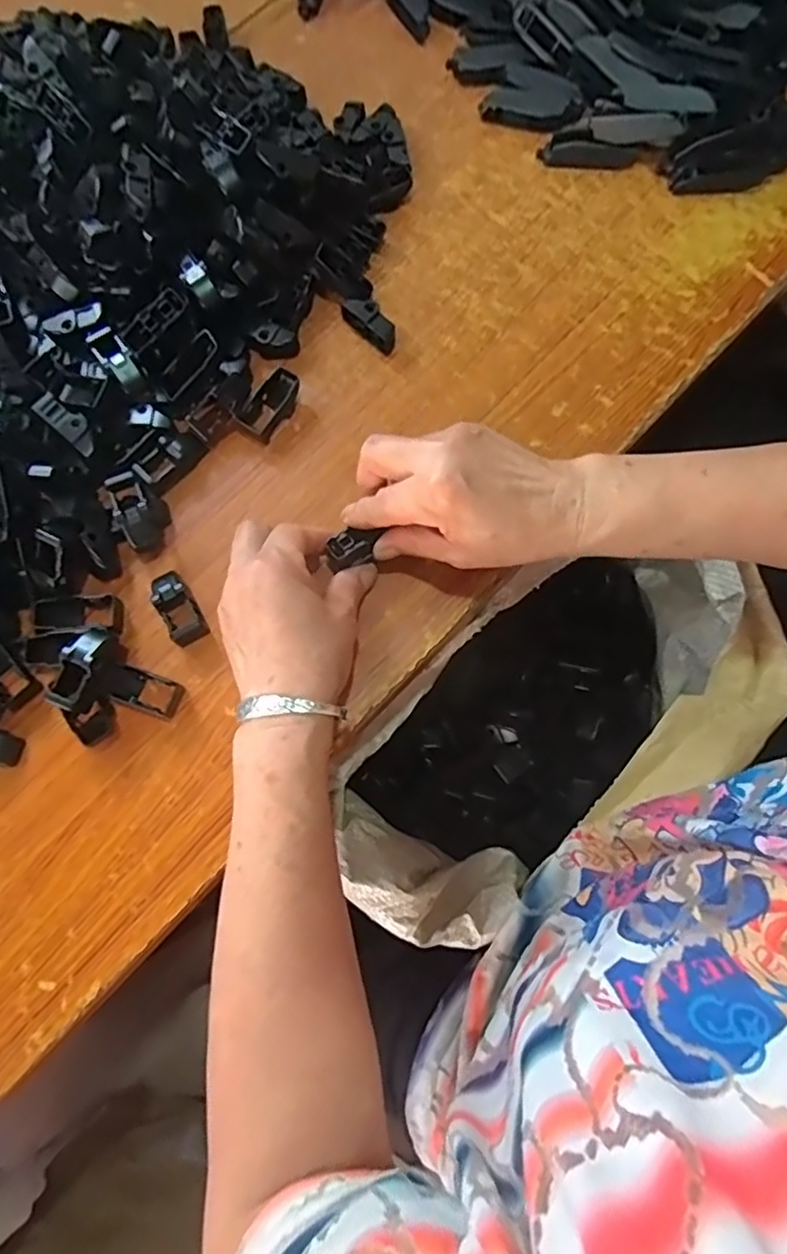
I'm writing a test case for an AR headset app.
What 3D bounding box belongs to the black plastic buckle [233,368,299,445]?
[{"bbox_3d":[-0.087,-0.158,0.441,0.027,0.016,0.050,31,78,8],"label":"black plastic buckle"}]

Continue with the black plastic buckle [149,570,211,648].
[{"bbox_3d":[-0.142,-0.014,0.407,0.023,0.018,0.049,-29,77,-6],"label":"black plastic buckle"}]

